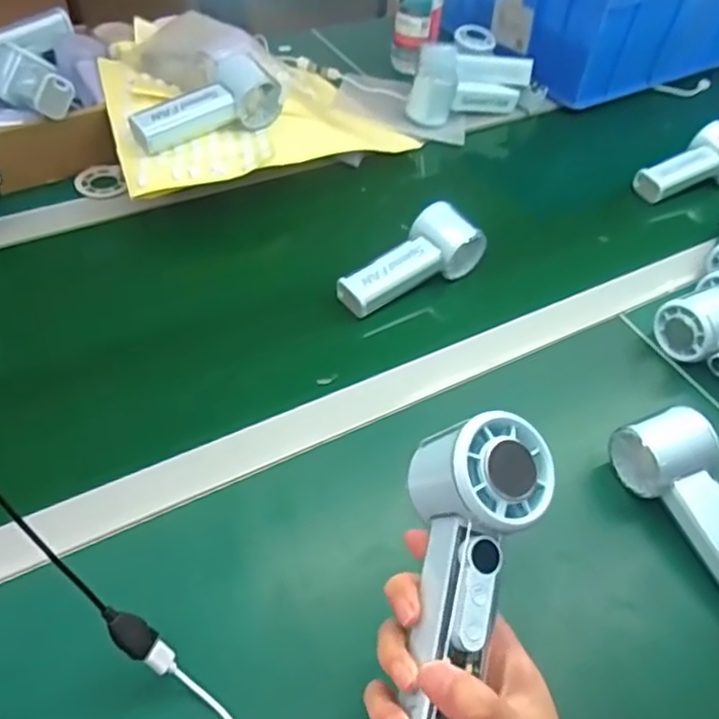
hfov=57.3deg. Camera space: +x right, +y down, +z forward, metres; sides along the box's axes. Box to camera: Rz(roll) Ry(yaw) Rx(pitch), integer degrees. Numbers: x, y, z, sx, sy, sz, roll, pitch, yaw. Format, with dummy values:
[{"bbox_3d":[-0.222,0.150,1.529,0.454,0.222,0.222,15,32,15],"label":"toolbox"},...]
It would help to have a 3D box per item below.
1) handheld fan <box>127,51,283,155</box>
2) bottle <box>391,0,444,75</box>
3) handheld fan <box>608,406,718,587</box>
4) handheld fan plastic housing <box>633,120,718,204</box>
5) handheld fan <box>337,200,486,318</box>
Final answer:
[{"bbox_3d":[-0.160,-0.261,0.669,0.153,0.050,0.070,-25,55,-24],"label":"handheld fan"},{"bbox_3d":[0.077,-0.464,0.900,0.067,0.129,0.062,8,48,2],"label":"bottle"},{"bbox_3d":[0.247,0.106,0.472,0.055,0.058,0.150,-16,52,-19],"label":"handheld fan"},{"bbox_3d":[0.392,-0.228,0.777,0.140,0.057,0.068,-24,55,-24],"label":"handheld fan plastic housing"},{"bbox_3d":[0.044,-0.097,0.627,0.149,0.045,0.067,-25,55,-24],"label":"handheld fan"}]

